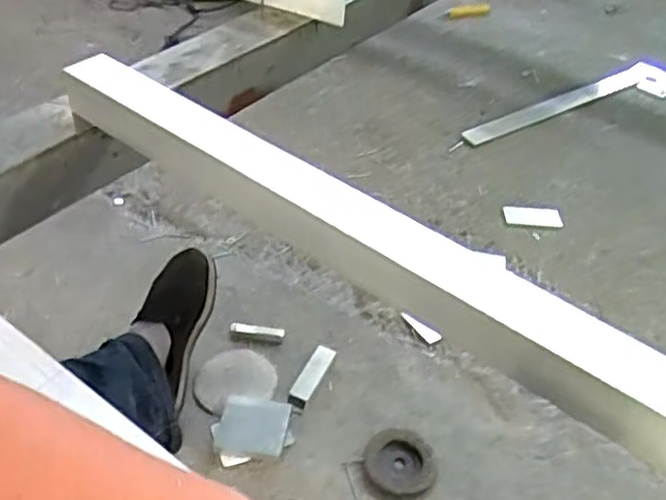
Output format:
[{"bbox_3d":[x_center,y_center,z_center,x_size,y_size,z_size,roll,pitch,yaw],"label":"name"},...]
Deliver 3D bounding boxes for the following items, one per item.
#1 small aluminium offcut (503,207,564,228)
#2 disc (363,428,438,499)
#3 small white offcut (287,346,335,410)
[{"bbox_3d":[0.392,-0.064,1.387,0.116,0.011,0.059,1,42,-4],"label":"small aluminium offcut"},{"bbox_3d":[0.089,0.284,0.936,0.091,0.020,0.099,2,42,-2],"label":"disc"},{"bbox_3d":[-0.032,0.184,1.037,0.033,0.012,0.117,19,44,16],"label":"small white offcut"}]

